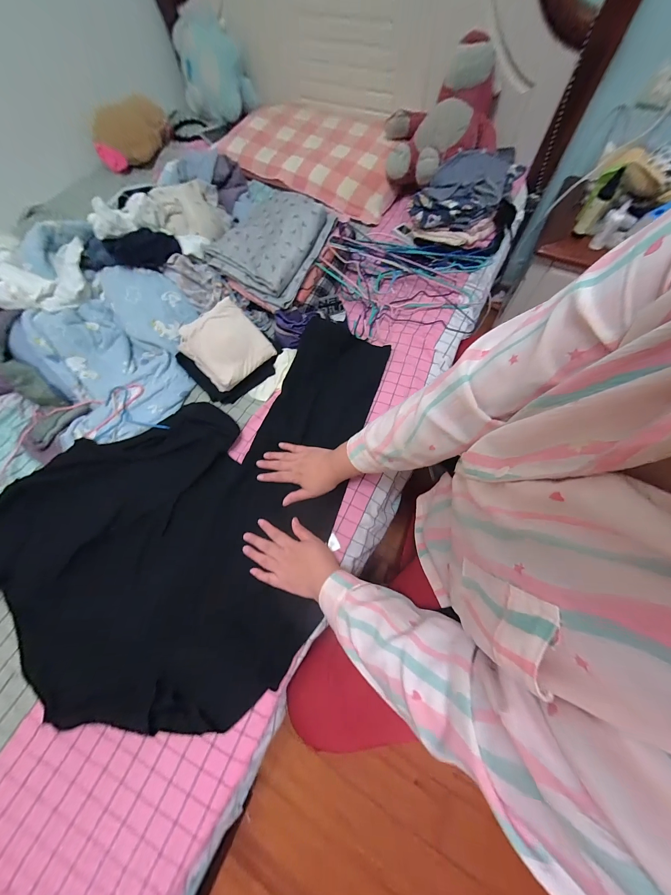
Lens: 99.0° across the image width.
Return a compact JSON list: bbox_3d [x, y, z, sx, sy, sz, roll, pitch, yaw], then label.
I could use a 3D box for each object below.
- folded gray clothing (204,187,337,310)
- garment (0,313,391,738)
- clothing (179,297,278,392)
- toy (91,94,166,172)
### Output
[{"bbox_3d":[-0.163,-0.515,0.719,0.231,0.067,0.272,27,88,13],"label":"folded gray clothing"},{"bbox_3d":[-0.244,0.012,0.607,0.622,0.065,0.872,25,70,10],"label":"garment"},{"bbox_3d":[-0.250,-0.238,0.665,0.161,0.033,0.161,-43,99,-18],"label":"clothing"},{"bbox_3d":[-0.724,-1.139,1.030,0.305,0.140,0.106,-41,71,-14],"label":"toy"}]

